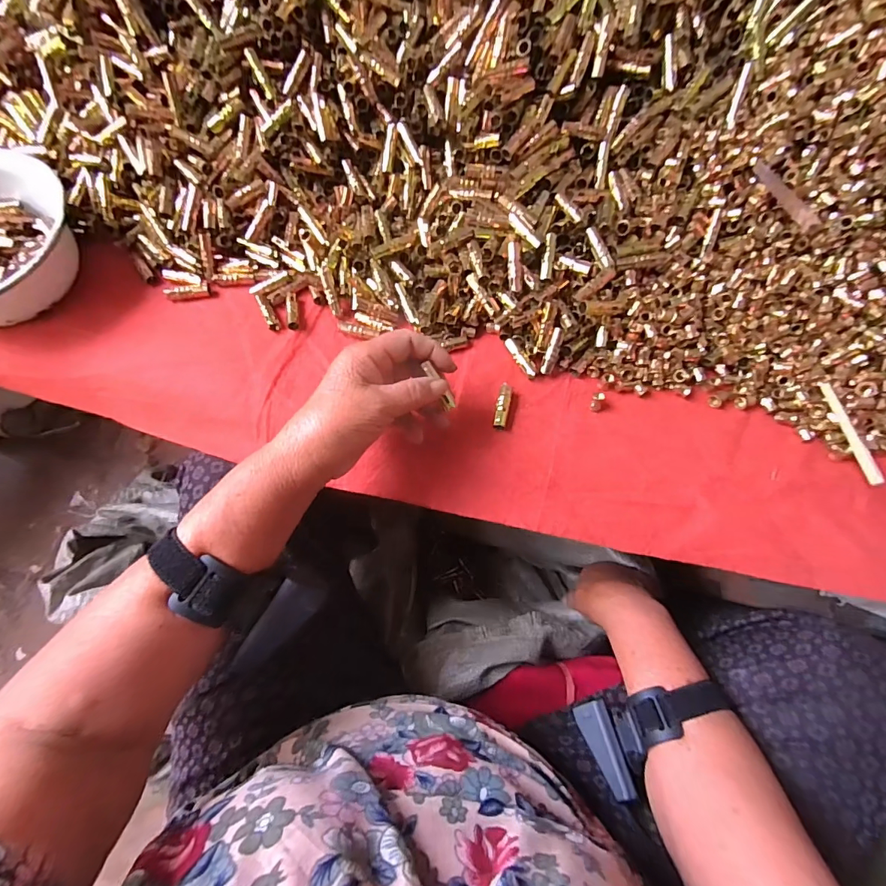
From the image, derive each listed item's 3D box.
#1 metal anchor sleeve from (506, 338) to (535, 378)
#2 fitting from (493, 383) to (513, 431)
[{"bbox_3d":[0.069,-0.076,0.393,0.008,0.006,0.041,-32,74,-10],"label":"metal anchor sleeve"},{"bbox_3d":[0.050,-0.030,0.369,0.011,0.007,0.040,12,71,5],"label":"fitting"}]

